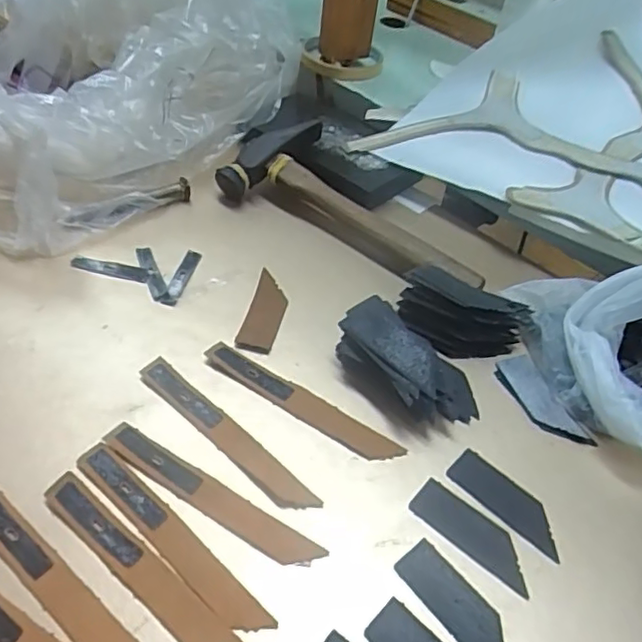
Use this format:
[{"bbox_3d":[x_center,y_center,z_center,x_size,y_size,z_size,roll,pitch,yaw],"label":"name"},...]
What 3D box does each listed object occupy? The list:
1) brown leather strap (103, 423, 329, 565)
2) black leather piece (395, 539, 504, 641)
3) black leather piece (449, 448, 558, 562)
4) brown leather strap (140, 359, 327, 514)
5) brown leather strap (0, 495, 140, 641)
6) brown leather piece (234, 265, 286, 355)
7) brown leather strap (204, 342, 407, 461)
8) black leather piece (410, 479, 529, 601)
[{"bbox_3d":[-0.056,0.086,0.303,0.124,0.004,0.018,26,48,19],"label":"brown leather strap"},{"bbox_3d":[0.062,0.128,0.273,0.023,0.004,0.063,-31,56,-31],"label":"black leather piece"},{"bbox_3d":[0.096,0.092,0.313,0.063,0.004,0.025,37,53,27],"label":"black leather piece"},{"bbox_3d":[-0.052,0.060,0.328,0.125,0.007,0.019,35,52,26],"label":"brown leather strap"},{"bbox_3d":[-0.117,0.115,0.266,0.125,0.004,0.017,32,51,24],"label":"brown leather strap"},{"bbox_3d":[-0.036,-0.006,0.392,0.022,0.005,0.067,11,45,5],"label":"brown leather piece"},{"bbox_3d":[-0.013,0.046,0.345,0.124,0.004,0.018,27,49,20],"label":"brown leather strap"},{"bbox_3d":[0.075,0.104,0.299,0.064,0.004,0.025,33,51,24],"label":"black leather piece"}]

